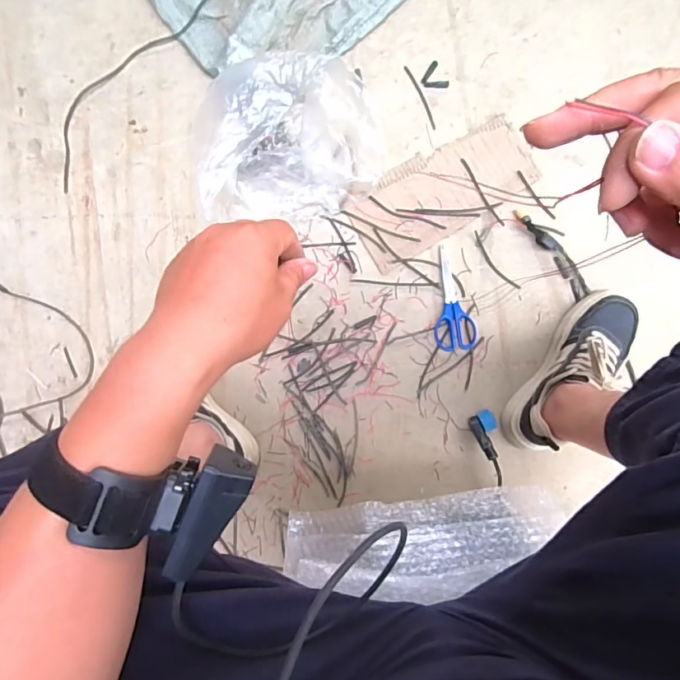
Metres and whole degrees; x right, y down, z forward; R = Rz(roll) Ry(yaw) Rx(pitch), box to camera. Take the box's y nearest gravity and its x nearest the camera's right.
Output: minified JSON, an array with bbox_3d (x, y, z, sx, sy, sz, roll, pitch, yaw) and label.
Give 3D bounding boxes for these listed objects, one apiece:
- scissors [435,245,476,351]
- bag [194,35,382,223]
[{"bbox_3d":[0.174,-0.066,0.732,0.062,0.011,0.165,-8,89,0],"label":"scissors"},{"bbox_3d":[-0.071,-0.277,0.675,0.251,0.150,0.197,-6,89,0],"label":"bag"}]

